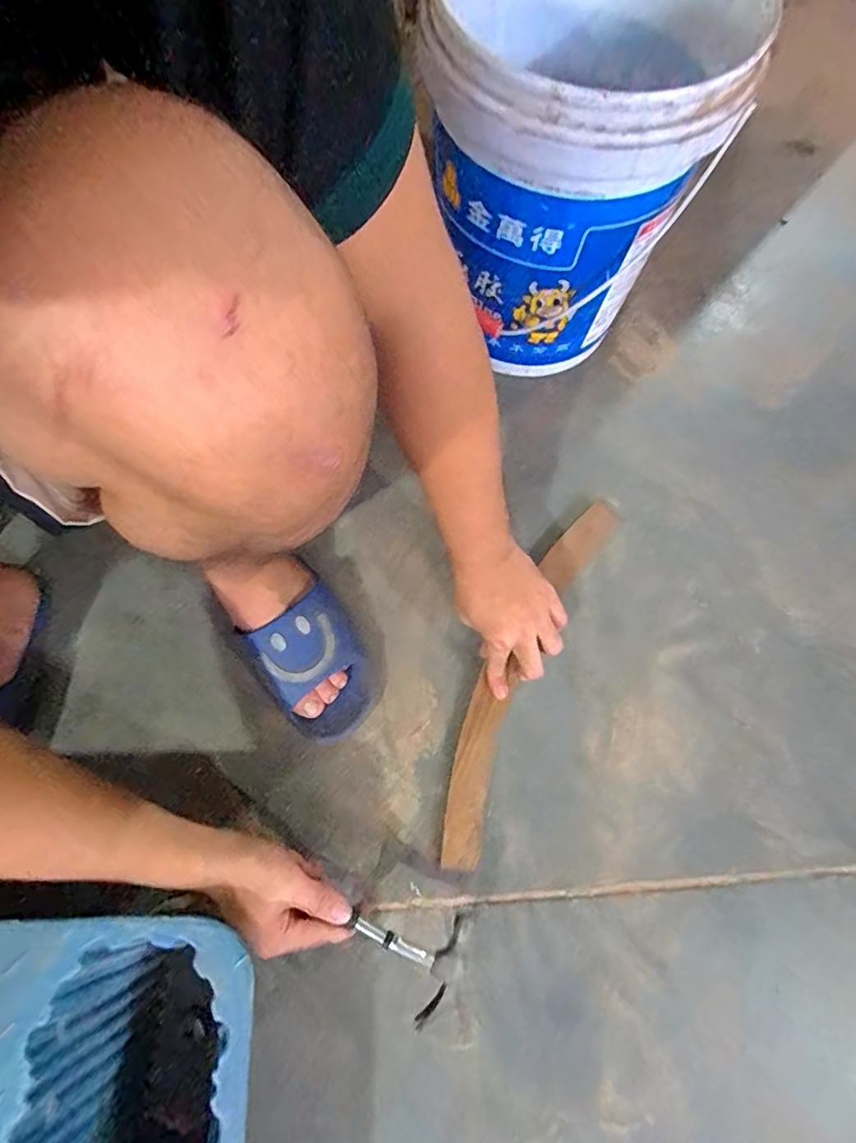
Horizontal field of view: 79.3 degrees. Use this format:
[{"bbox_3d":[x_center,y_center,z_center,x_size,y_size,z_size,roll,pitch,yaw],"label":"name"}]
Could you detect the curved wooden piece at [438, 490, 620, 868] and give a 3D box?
[{"bbox_3d":[0.115,0.103,0.597,0.080,0.021,0.456,29,73,6],"label":"curved wooden piece"}]

